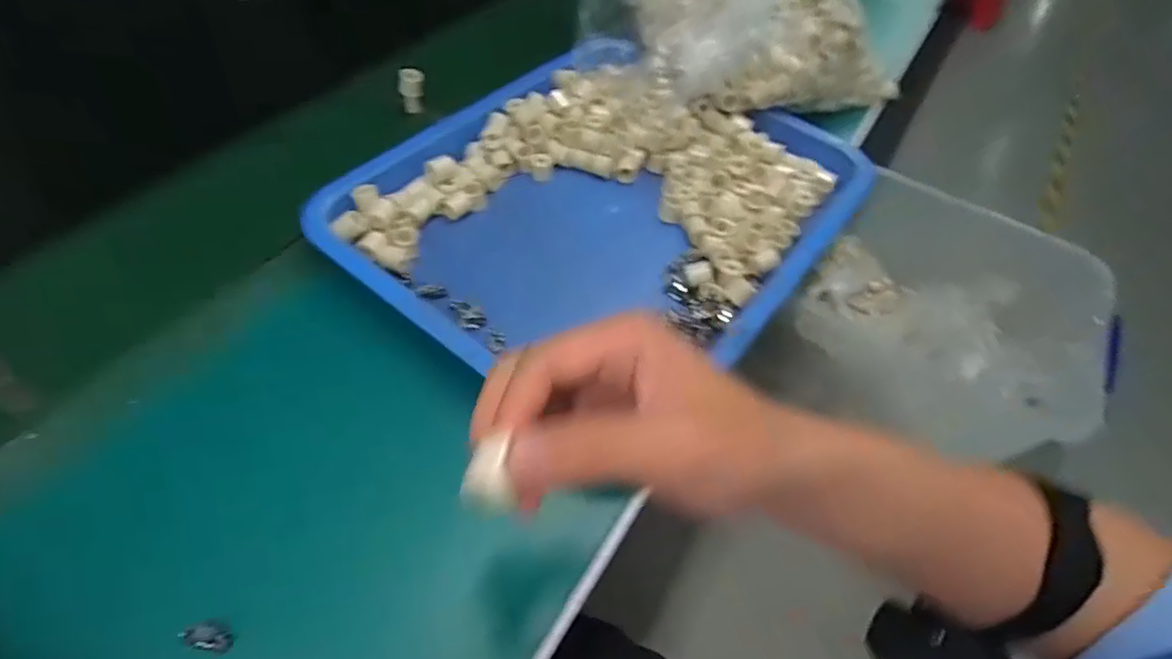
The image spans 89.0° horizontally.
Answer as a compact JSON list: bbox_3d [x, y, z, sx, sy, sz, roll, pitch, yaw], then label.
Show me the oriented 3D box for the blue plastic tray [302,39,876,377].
[{"bbox_3d":[0.023,-0.120,0.536,0.352,0.043,0.425,32,56,18],"label":"blue plastic tray"}]

